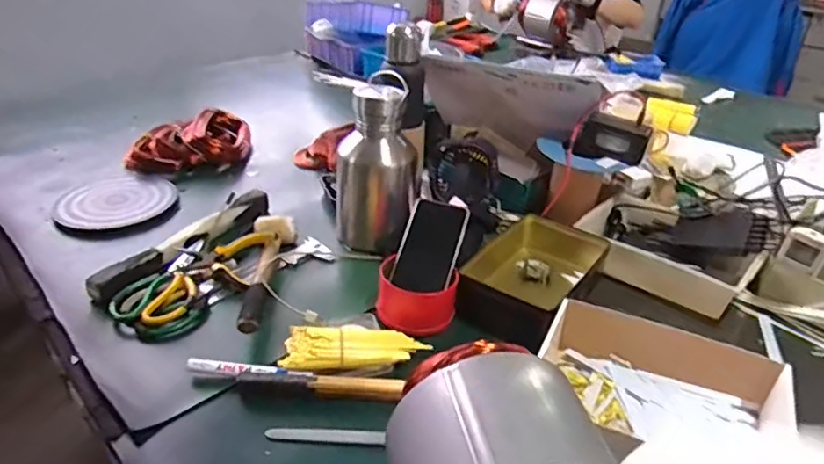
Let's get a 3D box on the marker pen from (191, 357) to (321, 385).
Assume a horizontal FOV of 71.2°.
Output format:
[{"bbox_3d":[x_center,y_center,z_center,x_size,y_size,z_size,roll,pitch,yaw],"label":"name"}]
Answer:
[{"bbox_3d":[-0.182,0.158,0.651,0.149,0.013,0.021,4,33,7],"label":"marker pen"}]

